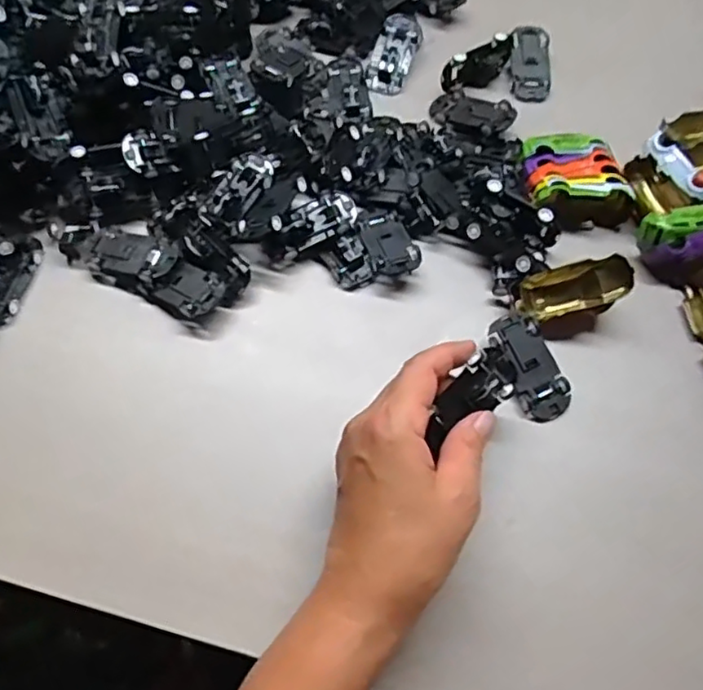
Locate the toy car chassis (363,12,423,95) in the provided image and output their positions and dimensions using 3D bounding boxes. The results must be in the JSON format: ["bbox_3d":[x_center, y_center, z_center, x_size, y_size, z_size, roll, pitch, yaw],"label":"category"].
[{"bbox_3d":[0.034,-0.232,0.511,0.033,0.013,0.072,17,78,7],"label":"toy car chassis"}]

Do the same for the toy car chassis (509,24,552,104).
[{"bbox_3d":[0.142,-0.227,0.509,0.029,0.012,0.069,1,77,-1],"label":"toy car chassis"}]

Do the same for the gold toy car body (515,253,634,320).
[{"bbox_3d":[0.143,-0.036,0.407,0.065,0.026,0.031,-15,62,20],"label":"gold toy car body"}]

